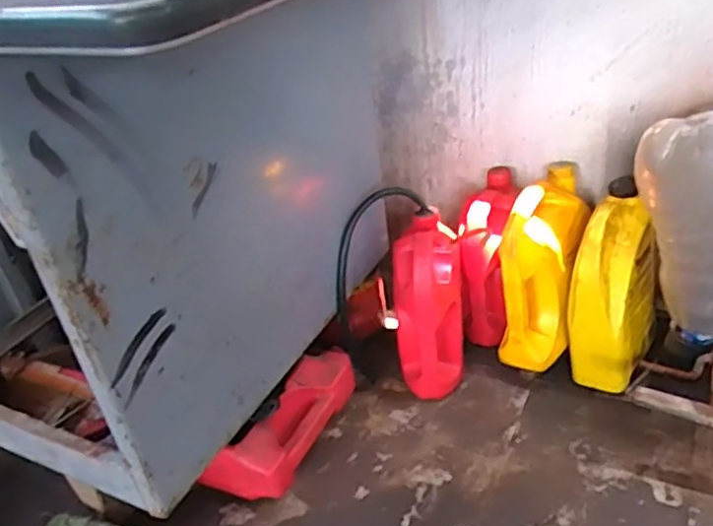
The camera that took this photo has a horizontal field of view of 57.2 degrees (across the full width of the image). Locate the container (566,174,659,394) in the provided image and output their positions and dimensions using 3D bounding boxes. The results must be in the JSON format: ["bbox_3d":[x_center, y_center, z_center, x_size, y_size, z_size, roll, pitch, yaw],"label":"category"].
[{"bbox_3d":[0.447,0.055,1.121,0.108,0.319,0.172,19,40,36],"label":"container"}]

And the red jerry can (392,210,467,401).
[{"bbox_3d":[0.130,0.084,1.159,0.116,0.296,0.162,-1,32,11],"label":"red jerry can"}]

